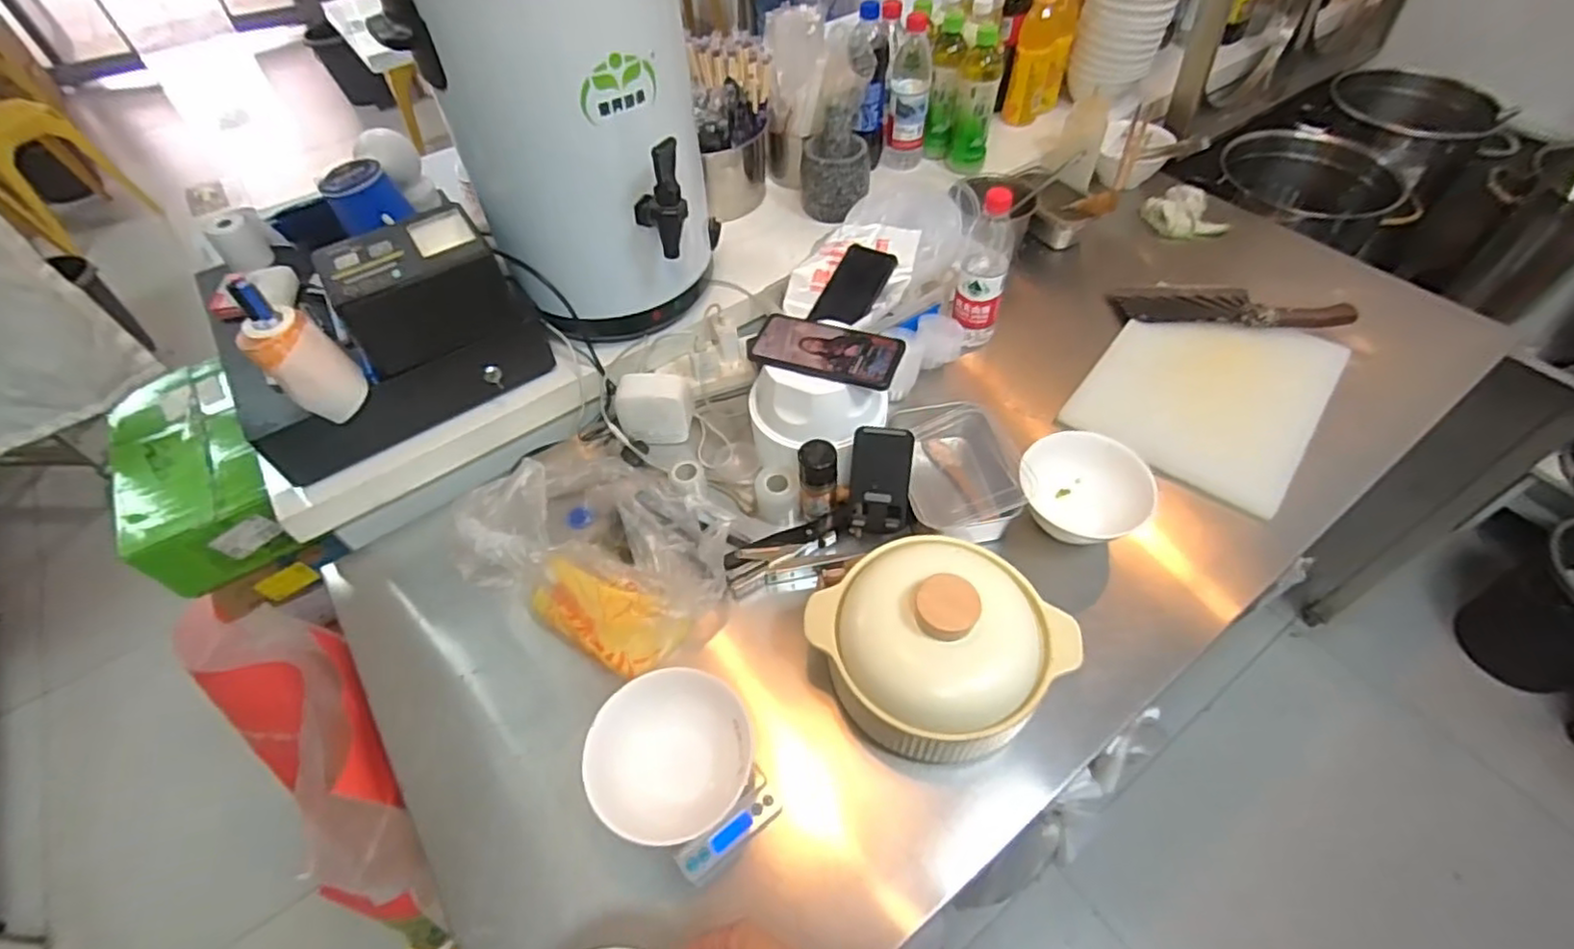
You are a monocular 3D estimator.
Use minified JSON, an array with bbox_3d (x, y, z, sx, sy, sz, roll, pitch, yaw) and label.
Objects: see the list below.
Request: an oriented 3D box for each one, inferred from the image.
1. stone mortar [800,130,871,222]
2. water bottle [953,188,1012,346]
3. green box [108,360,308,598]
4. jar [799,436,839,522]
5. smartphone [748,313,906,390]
[{"bbox_3d":[0.075,-0.456,1.055,0.108,0.094,0.102,0,52,3],"label":"stone mortar"},{"bbox_3d":[0.266,-0.274,0.924,0.064,0.229,0.063,12,54,12],"label":"water bottle"},{"bbox_3d":[-0.840,-0.011,0.989,0.172,0.122,0.348,-30,57,-19],"label":"green box"},{"bbox_3d":[0.037,0.011,0.790,0.044,0.110,0.042,-1,52,2],"label":"jar"},{"bbox_3d":[0.044,-0.143,0.772,0.167,0.014,0.090,14,54,13],"label":"smartphone"}]

